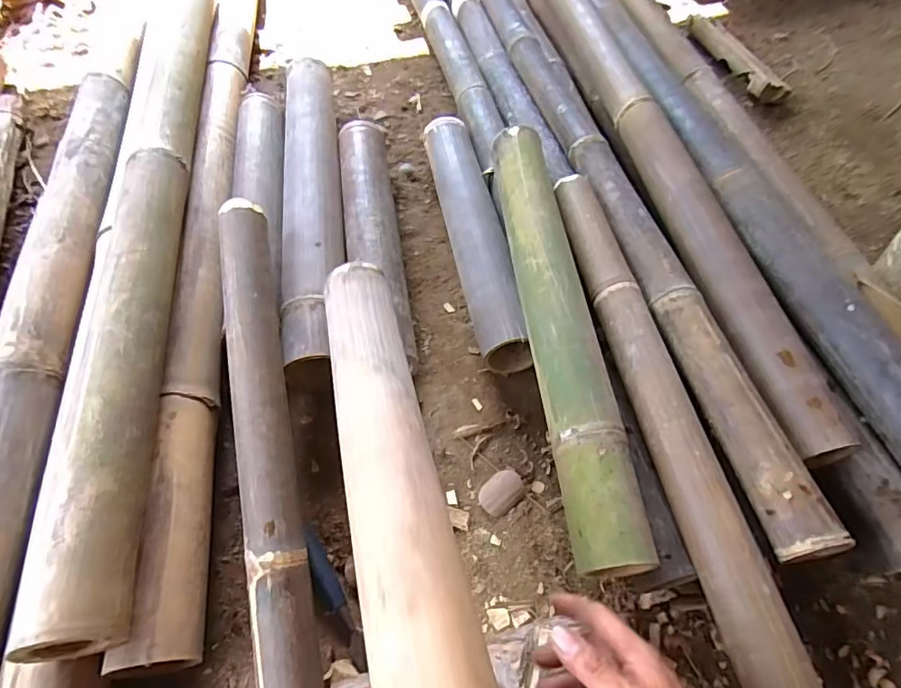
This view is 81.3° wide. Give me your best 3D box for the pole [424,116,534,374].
[{"bbox_3d":[0.033,-0.183,0.819,0.079,0.080,0.502,-9,56,-6],"label":"pole"}]

